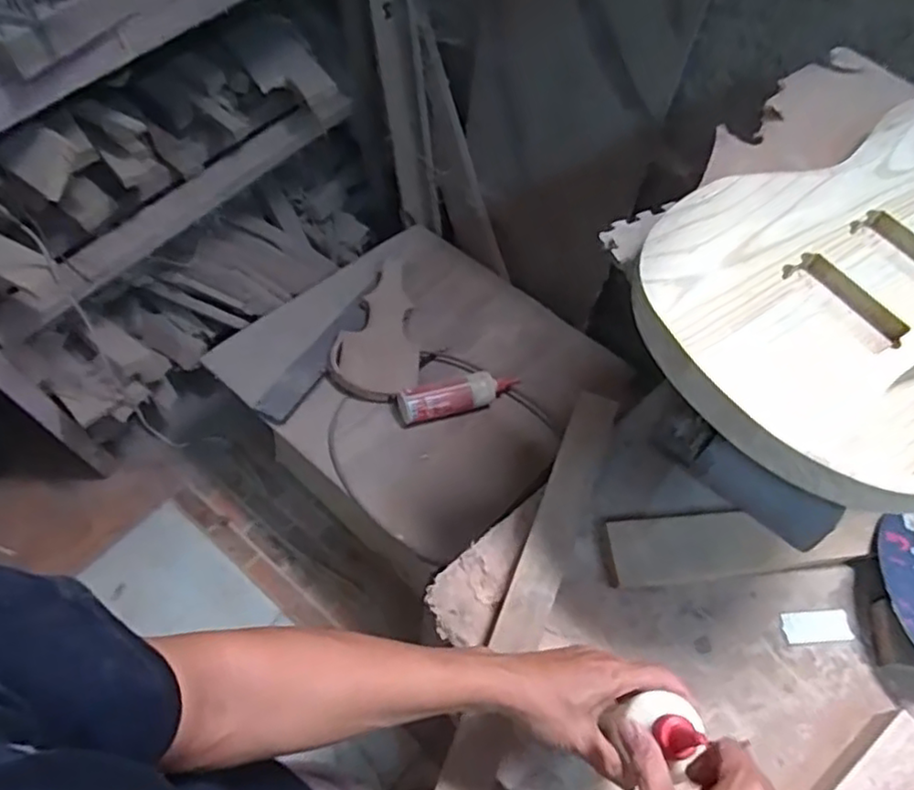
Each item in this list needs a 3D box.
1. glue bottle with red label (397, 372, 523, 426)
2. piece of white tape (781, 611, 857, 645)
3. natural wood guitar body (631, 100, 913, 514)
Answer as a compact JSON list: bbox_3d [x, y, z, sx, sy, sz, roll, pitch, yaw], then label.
[{"bbox_3d":[0.002,0.000,1.257,0.237,0.050,0.069,-18,62,-12],"label":"glue bottle with red label"},{"bbox_3d":[0.399,0.257,0.727,0.076,0.004,0.033,-3,60,-4],"label":"piece of white tape"},{"bbox_3d":[0.388,-0.094,0.583,0.451,0.045,0.329,-23,63,-14],"label":"natural wood guitar body"}]

